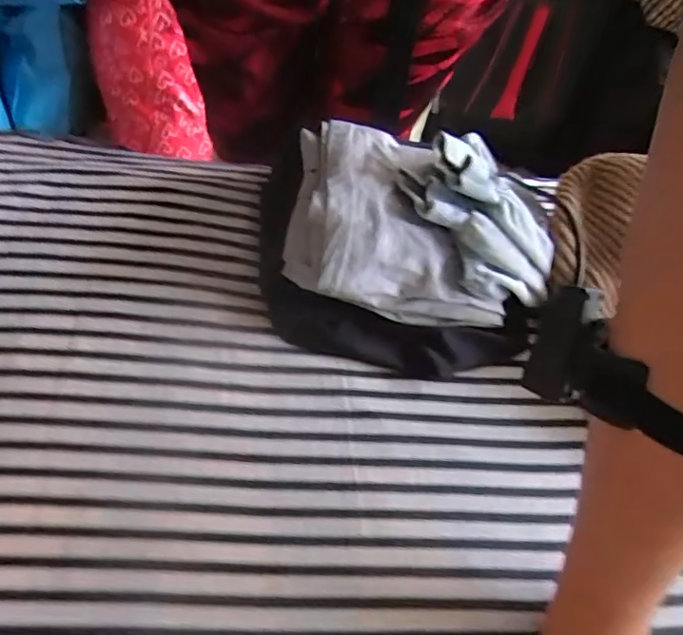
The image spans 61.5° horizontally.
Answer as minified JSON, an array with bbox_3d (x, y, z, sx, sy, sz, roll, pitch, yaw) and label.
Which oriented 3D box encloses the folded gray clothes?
[{"bbox_3d":[0.075,-0.106,0.531,0.241,0.098,0.214,4,50,-7],"label":"folded gray clothes"}]

